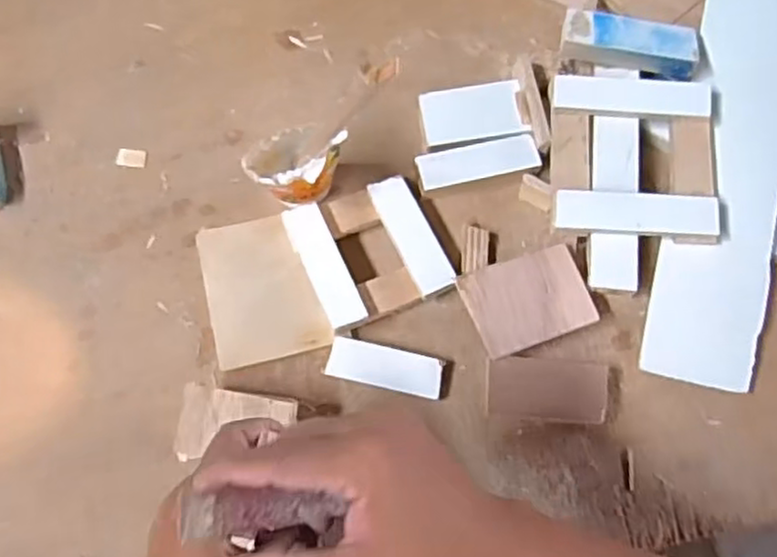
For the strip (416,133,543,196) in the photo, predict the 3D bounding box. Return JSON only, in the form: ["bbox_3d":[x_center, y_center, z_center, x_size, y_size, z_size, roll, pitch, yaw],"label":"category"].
[{"bbox_3d":[0.064,-0.083,0.521,0.086,0.010,0.028,-14,84,-2],"label":"strip"}]

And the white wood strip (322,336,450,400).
[{"bbox_3d":[-0.002,0.060,0.480,0.075,0.014,0.027,12,72,4],"label":"white wood strip"}]

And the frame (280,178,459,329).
[{"bbox_3d":[-0.014,-0.018,0.500,0.090,0.022,0.092,-24,74,-8],"label":"frame"}]

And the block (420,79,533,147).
[{"bbox_3d":[0.062,-0.119,0.535,0.073,0.022,0.045,-7,72,-3],"label":"block"}]

